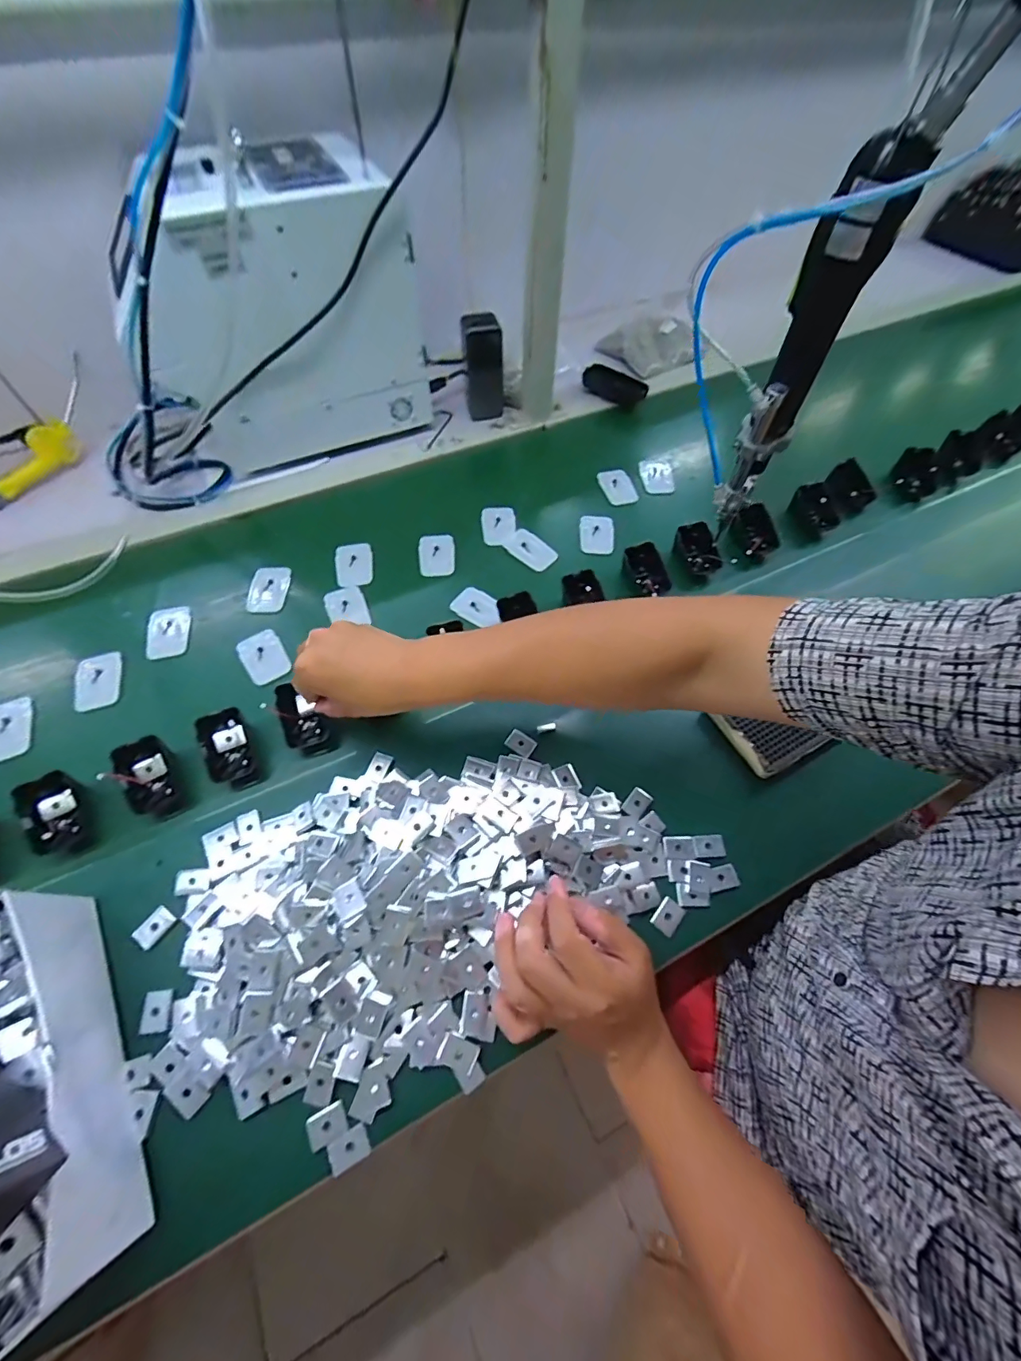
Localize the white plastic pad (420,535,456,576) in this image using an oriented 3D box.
[{"bbox_3d":[-0.097,-0.164,0.636,0.046,0.011,0.065,-2,58,-5],"label":"white plastic pad"}]

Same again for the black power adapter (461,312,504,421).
[{"bbox_3d":[-0.040,-0.473,0.738,0.059,0.127,0.047,-1,58,-5],"label":"black power adapter"}]

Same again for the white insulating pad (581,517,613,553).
[{"bbox_3d":[0.119,-0.201,0.664,0.047,0.011,0.071,5,59,2],"label":"white insulating pad"}]

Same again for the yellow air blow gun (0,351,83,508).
[{"bbox_3d":[-0.666,-0.321,0.665,0.057,0.075,0.255,25,77,13],"label":"yellow air blow gun"}]

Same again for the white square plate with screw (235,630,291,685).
[{"bbox_3d":[-0.284,-0.027,0.557,0.049,0.013,0.075,-30,64,-17],"label":"white square plate with screw"}]

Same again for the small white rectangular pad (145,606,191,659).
[{"bbox_3d":[-0.401,-0.057,0.564,0.046,0.010,0.066,-11,60,-11],"label":"small white rectangular pad"}]

